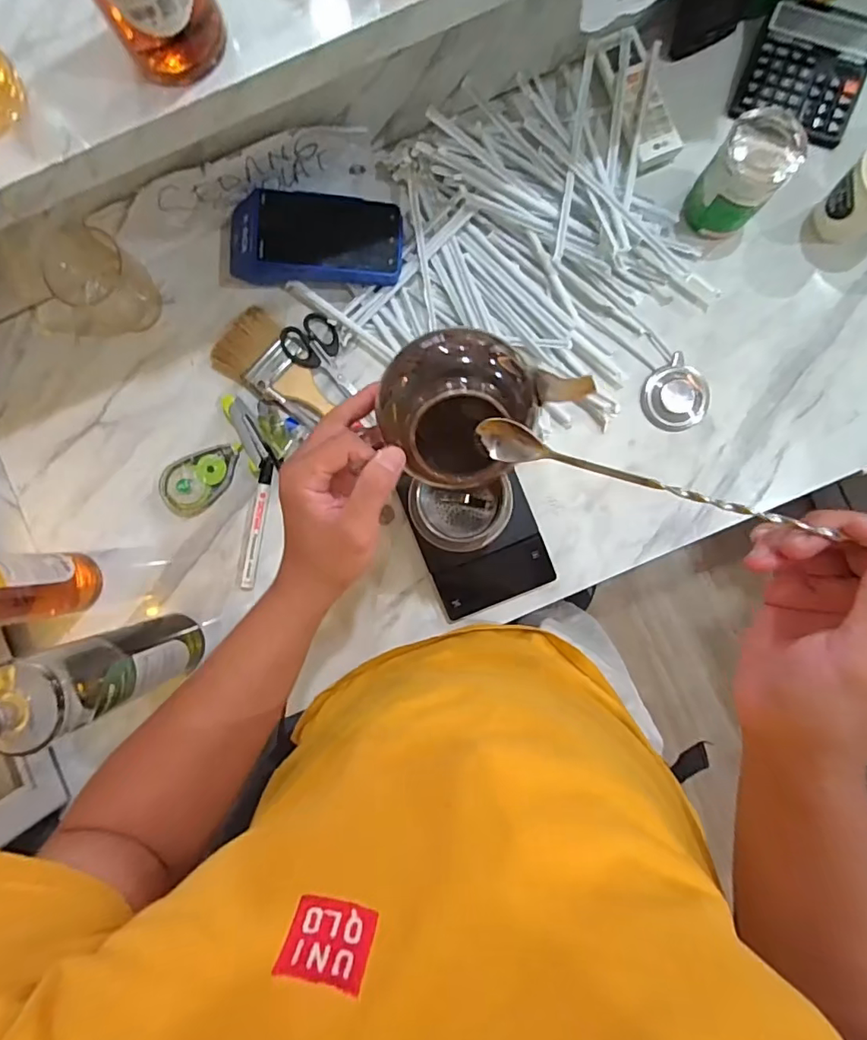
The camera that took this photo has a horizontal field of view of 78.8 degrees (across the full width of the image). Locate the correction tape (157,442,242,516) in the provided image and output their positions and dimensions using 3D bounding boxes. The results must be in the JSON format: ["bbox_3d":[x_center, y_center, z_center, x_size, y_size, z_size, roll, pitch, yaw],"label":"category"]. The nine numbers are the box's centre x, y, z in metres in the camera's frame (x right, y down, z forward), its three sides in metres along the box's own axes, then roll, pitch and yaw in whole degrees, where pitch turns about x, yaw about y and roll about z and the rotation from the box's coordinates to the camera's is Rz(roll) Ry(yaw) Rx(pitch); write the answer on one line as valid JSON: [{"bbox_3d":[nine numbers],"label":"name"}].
[{"bbox_3d":[-0.266,-0.048,0.615,0.104,0.024,0.060,-28,89,0],"label":"correction tape"}]

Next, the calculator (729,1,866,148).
[{"bbox_3d":[0.419,-0.505,0.590,0.125,0.022,0.128,22,90,0],"label":"calculator"}]

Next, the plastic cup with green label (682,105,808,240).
[{"bbox_3d":[0.320,-0.356,0.555,0.073,0.104,0.069,0,90,0],"label":"plastic cup with green label"}]

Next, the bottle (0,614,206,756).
[{"bbox_3d":[-0.296,0.137,0.480,0.069,0.266,0.074,-20,89,1],"label":"bottle"}]

